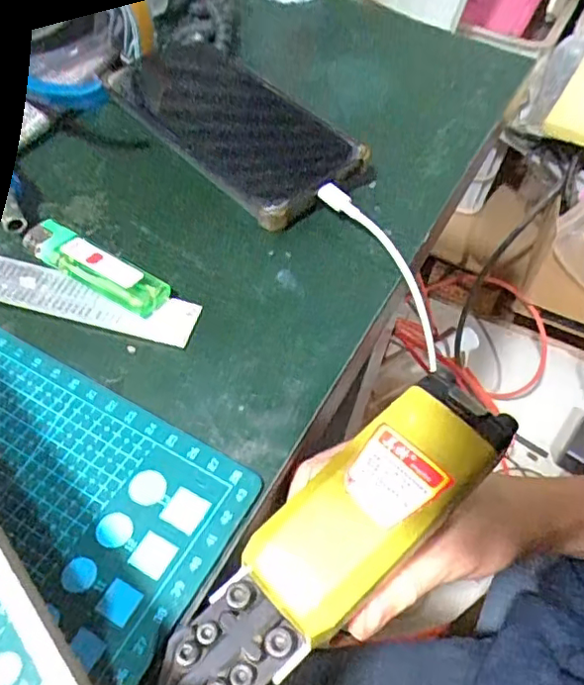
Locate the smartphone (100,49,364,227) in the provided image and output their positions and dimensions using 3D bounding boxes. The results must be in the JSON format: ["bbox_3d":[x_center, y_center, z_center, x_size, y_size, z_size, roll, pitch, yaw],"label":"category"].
[{"bbox_3d":[-0.036,-0.136,0.367,0.078,0.021,0.168,-37,62,-18],"label":"smartphone"}]

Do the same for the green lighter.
[{"bbox_3d":[-0.096,-0.037,0.288,0.078,0.011,0.021,29,55,17],"label":"green lighter"}]

